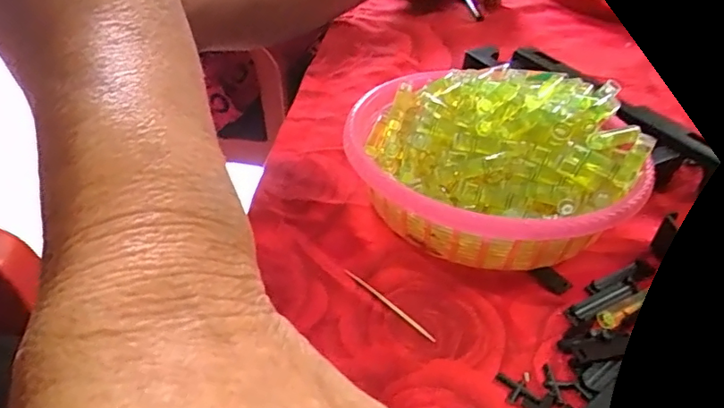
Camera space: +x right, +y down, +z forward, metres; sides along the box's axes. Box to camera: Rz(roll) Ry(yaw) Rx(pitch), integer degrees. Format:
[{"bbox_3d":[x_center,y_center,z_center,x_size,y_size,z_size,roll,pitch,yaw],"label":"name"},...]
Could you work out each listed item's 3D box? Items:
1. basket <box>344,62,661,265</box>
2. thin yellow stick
[{"bbox_3d":[0.073,-0.026,0.330,0.162,0.064,0.159,-1,39,-5],"label":"basket"},{"bbox_3d":[0.013,0.050,0.281,0.004,0.004,0.061,-29,49,-34],"label":"thin yellow stick"}]

